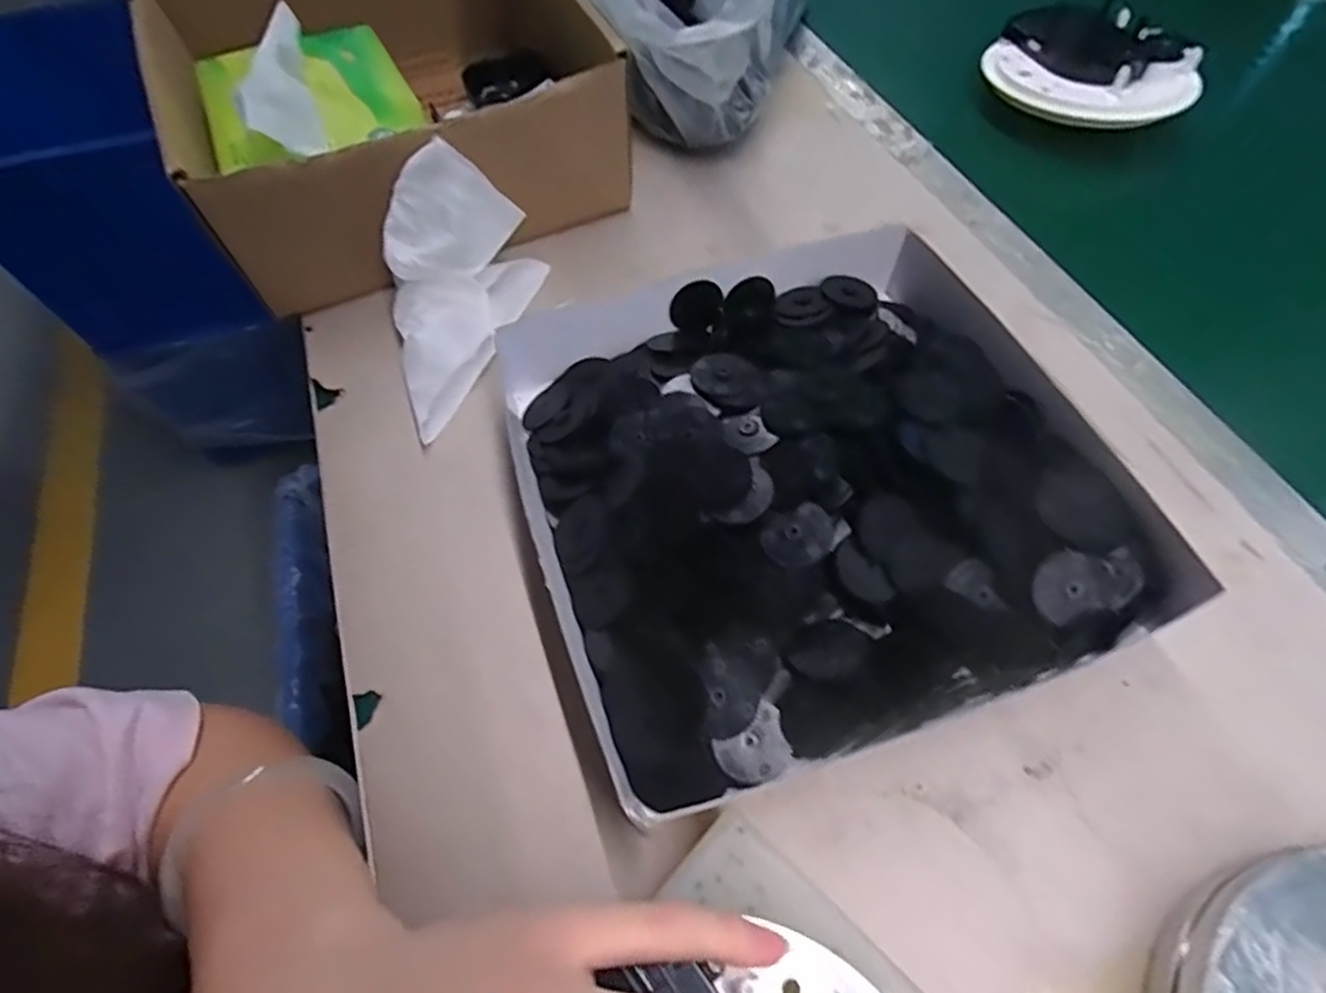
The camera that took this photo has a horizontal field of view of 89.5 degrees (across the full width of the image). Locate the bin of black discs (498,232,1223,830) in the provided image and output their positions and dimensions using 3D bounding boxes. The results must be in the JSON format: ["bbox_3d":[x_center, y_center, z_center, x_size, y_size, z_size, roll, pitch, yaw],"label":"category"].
[{"bbox_3d":[0.057,-0.012,0.271,0.213,0.033,0.212,-15,59,-7],"label":"bin of black discs"}]

